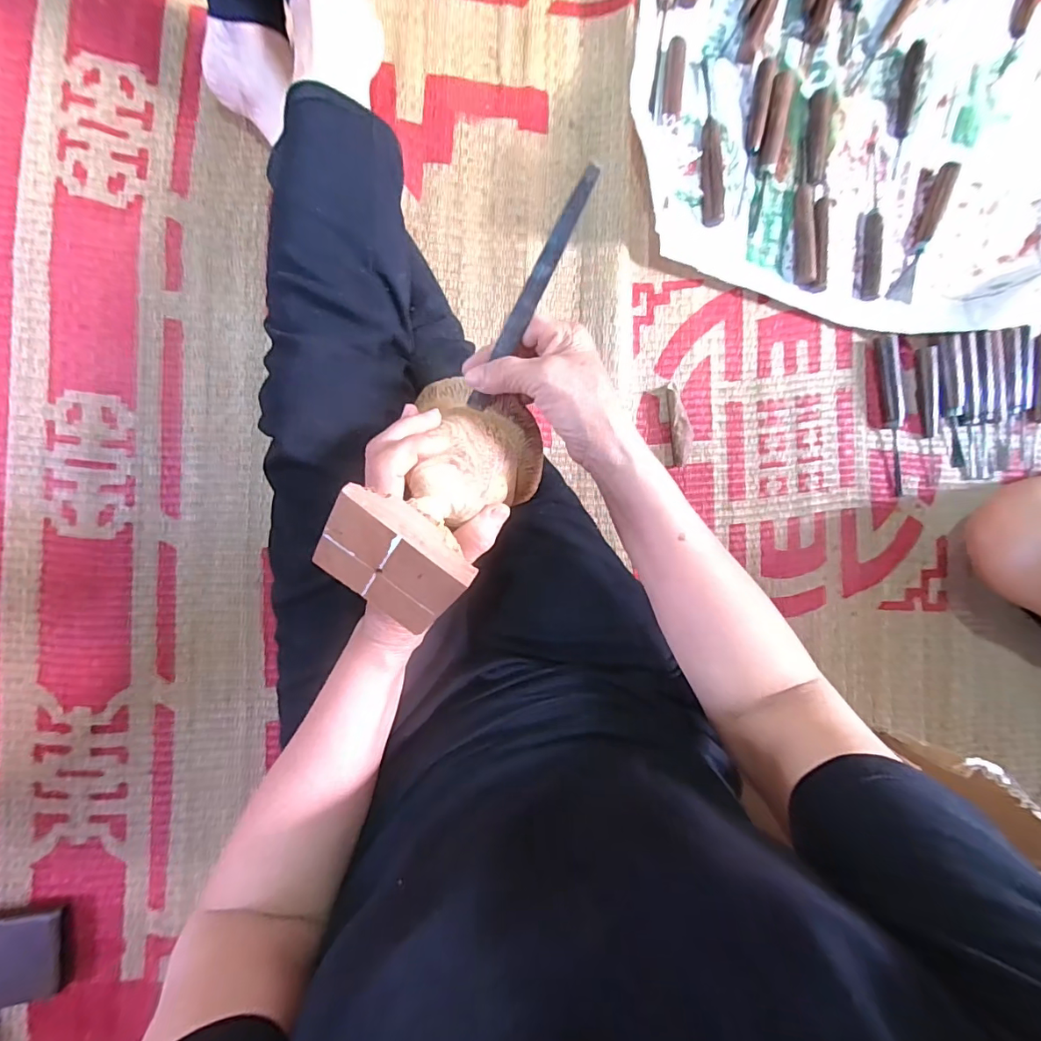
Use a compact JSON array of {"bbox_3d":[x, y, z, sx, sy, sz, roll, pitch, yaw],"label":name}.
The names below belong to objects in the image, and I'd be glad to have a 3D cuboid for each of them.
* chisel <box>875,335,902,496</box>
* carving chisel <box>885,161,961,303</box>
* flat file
[{"bbox_3d":[0.445,-0.125,0.582,0.025,0.017,0.183,-11,91,-6],"label":"chisel"},{"bbox_3d":[0.483,-0.340,0.582,0.029,0.015,0.172,22,87,-6],"label":"carving chisel"},{"bbox_3d":[0.006,-0.145,0.322,0.013,0.006,0.160,28,112,-6],"label":"flat file"}]

